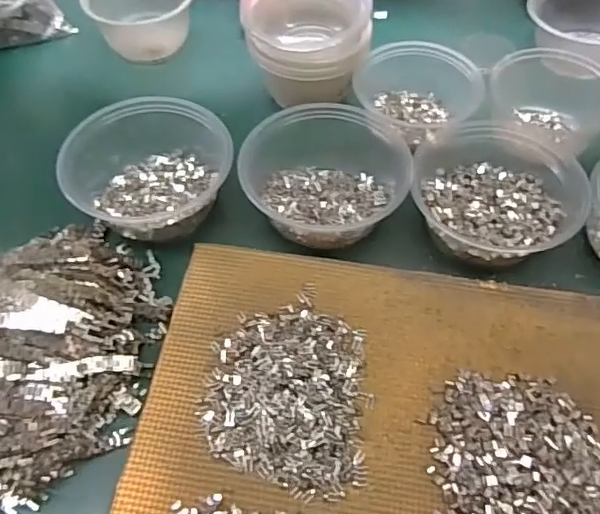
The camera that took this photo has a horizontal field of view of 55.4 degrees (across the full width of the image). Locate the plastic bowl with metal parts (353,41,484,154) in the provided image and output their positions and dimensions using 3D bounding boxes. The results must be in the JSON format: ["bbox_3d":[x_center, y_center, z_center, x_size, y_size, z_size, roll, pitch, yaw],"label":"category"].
[{"bbox_3d":[0.106,-0.158,0.542,0.115,0.055,0.094,-14,56,-8],"label":"plastic bowl with metal parts"}]

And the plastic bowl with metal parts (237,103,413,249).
[{"bbox_3d":[0.023,-0.070,0.475,0.122,0.058,0.132,0,57,0],"label":"plastic bowl with metal parts"}]

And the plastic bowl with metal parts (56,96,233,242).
[{"bbox_3d":[-0.122,-0.075,0.478,0.112,0.062,0.135,37,64,24],"label":"plastic bowl with metal parts"}]

